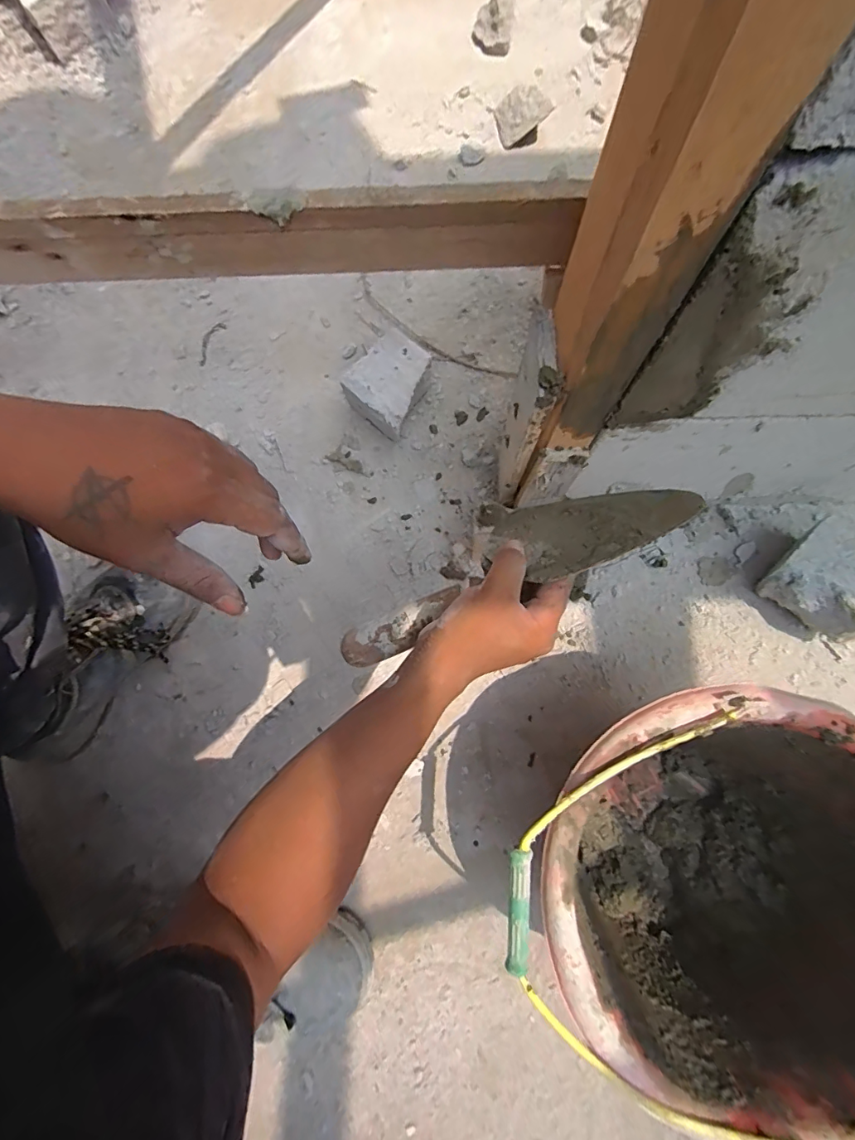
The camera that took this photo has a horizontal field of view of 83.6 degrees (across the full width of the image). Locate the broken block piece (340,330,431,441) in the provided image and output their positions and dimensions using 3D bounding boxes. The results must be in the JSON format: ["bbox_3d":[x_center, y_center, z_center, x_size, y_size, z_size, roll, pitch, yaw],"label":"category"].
[{"bbox_3d":[-0.043,-0.223,0.589,0.089,0.065,0.101,35,79,9],"label":"broken block piece"}]

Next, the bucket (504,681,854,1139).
[{"bbox_3d":[0.225,0.247,0.413,0.277,0.216,0.273,0,76,1],"label":"bucket"}]

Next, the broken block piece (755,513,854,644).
[{"bbox_3d":[0.431,0.009,0.513,0.107,0.101,0.100,42,80,10],"label":"broken block piece"}]

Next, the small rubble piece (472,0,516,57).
[{"bbox_3d":[0.105,-0.864,0.754,0.063,0.044,0.073,9,76,3],"label":"small rubble piece"}]

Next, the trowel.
[{"bbox_3d":[0.065,0.009,0.370,0.284,0.055,0.087,-36,51,2],"label":"trowel"}]

